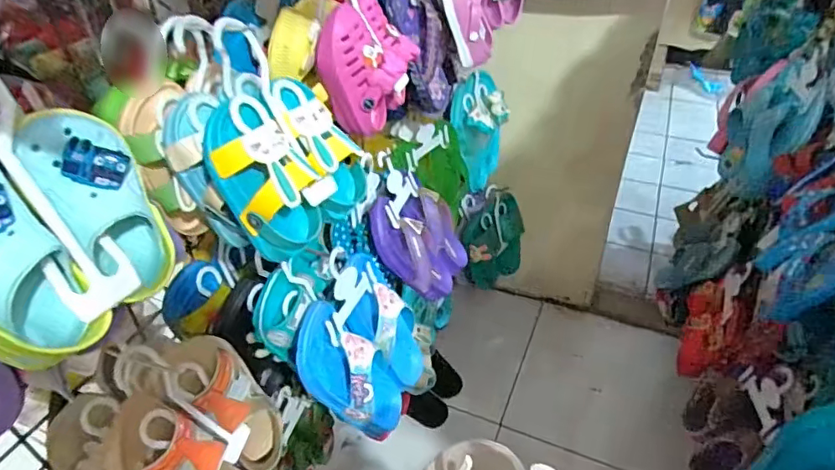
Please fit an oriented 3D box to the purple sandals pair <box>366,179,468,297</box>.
[{"bbox_3d":[0.006,0.010,0.762,0.065,0.156,0.177,-9,10,39],"label":"purple sandals pair"}]

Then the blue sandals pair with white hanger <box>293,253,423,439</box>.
[{"bbox_3d":[-0.067,0.127,0.651,0.065,0.246,0.166,-5,33,28],"label":"blue sandals pair with white hanger"}]

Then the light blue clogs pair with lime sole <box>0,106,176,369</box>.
[{"bbox_3d":[-0.208,0.001,0.302,0.055,0.120,0.119,8,38,27],"label":"light blue clogs pair with lime sole"}]

